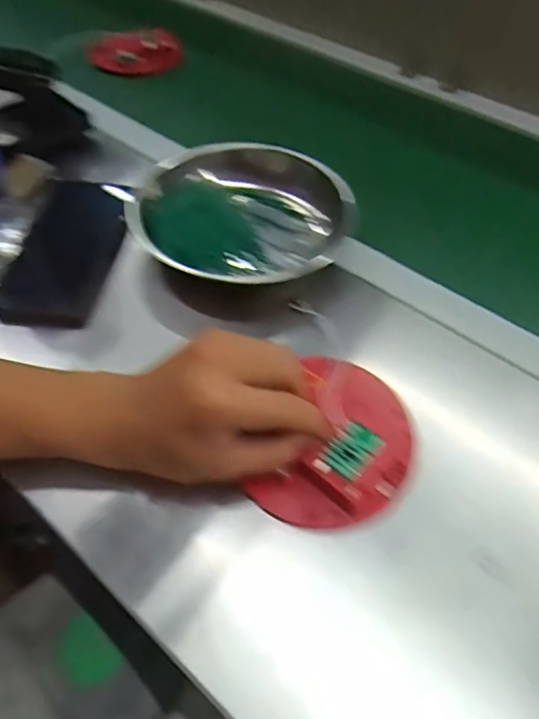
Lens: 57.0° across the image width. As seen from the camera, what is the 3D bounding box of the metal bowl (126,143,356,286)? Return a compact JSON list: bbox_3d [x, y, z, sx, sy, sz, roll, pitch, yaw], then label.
[{"bbox_3d":[-0.032,-0.121,0.441,0.164,0.049,0.194,-12,54,-11],"label":"metal bowl"}]

